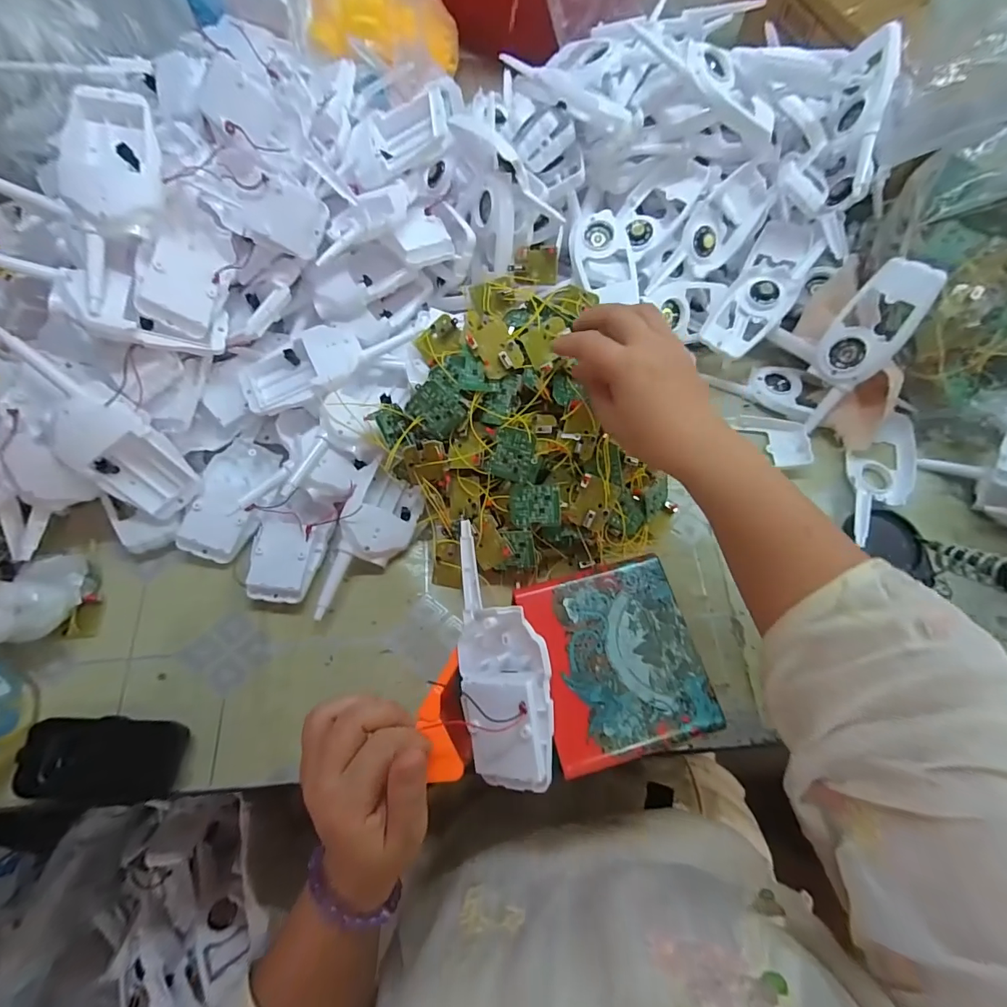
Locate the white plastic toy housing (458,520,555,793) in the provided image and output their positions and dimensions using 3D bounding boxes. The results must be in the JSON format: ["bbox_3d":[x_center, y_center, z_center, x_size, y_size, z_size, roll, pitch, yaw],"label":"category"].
[{"bbox_3d":[-0.002,0.097,0.291,0.063,0.028,0.161,-16,73,18],"label":"white plastic toy housing"}]

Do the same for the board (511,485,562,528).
[{"bbox_3d":[0.026,0.002,0.368,0.042,0.004,0.034,-1,85,20],"label":"board"}]

